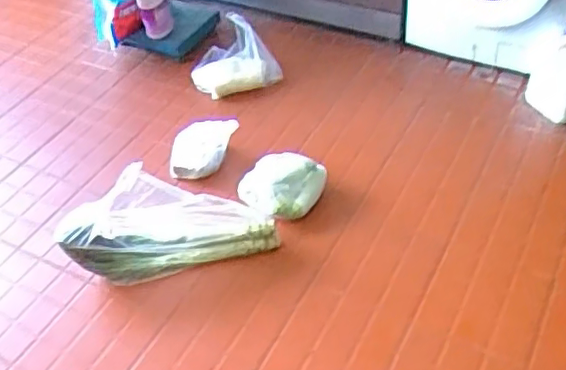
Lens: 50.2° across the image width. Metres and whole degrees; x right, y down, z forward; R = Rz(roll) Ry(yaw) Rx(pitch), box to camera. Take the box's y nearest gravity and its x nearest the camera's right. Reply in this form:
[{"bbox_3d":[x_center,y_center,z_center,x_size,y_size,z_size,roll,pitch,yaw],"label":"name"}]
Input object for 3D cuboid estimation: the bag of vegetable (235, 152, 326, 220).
[{"bbox_3d":[0.004,0.007,1.842,0.231,0.108,0.198,-28,51,-18],"label":"bag of vegetable"}]

